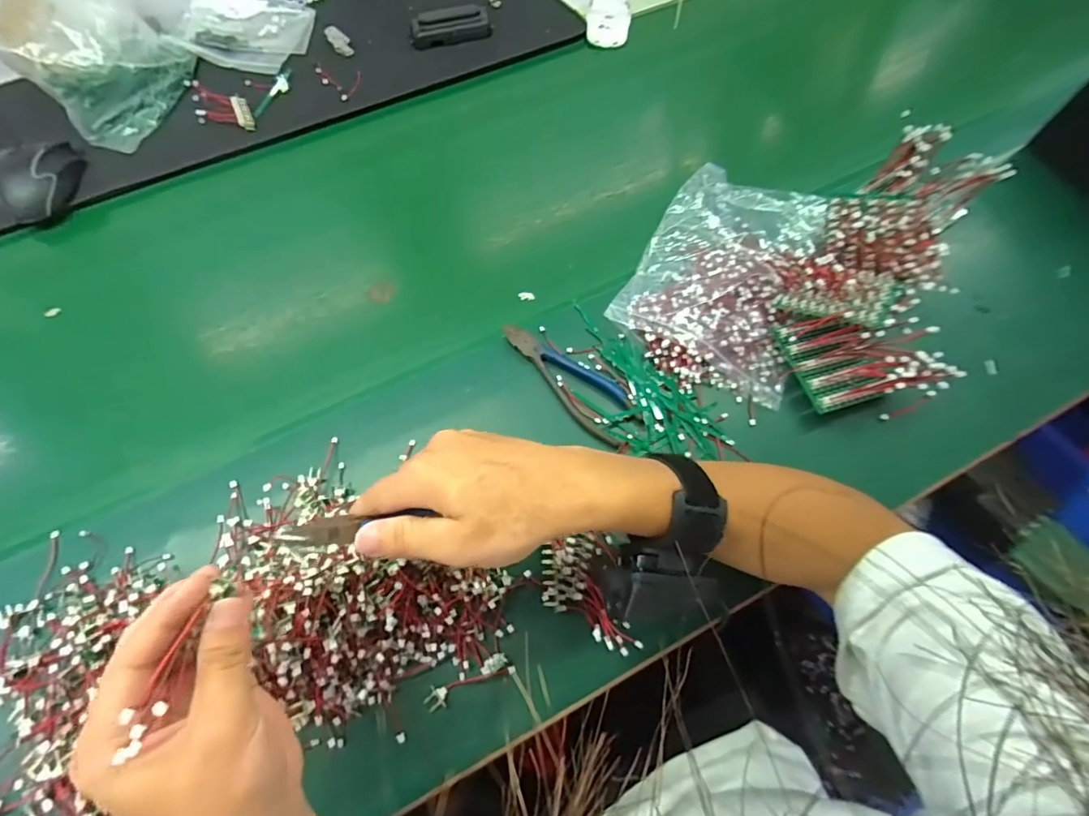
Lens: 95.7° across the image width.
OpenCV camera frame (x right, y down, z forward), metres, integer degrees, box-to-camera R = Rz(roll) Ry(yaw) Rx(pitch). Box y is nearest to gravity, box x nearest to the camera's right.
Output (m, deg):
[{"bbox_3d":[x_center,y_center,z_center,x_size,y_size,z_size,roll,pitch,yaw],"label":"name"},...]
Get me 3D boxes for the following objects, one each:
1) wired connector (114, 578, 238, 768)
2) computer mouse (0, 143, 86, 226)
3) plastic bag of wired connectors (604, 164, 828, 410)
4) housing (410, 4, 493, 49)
[{"bbox_3d":[-0.168,0.115,0.228,0.011,0.015,0.071,13,59,8],"label":"wired connector"},{"bbox_3d":[-0.561,-0.257,0.544,0.074,0.038,0.102,-15,65,-5],"label":"computer mouse"},{"bbox_3d":[0.180,-0.141,0.471,0.161,0.031,0.232,24,68,12],"label":"plastic bag of wired connectors"},{"bbox_3d":[-0.124,-0.510,0.659,0.105,0.024,0.039,-13,65,-4],"label":"housing"}]

